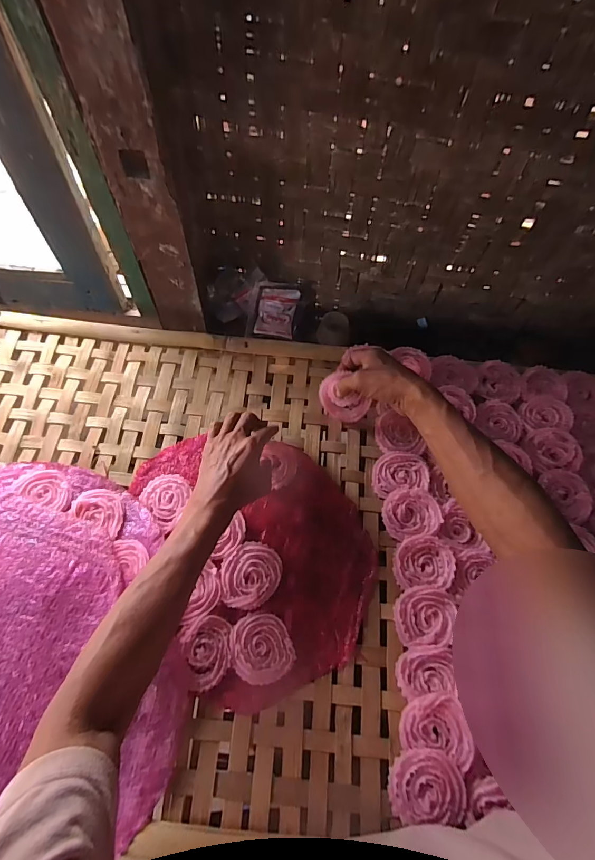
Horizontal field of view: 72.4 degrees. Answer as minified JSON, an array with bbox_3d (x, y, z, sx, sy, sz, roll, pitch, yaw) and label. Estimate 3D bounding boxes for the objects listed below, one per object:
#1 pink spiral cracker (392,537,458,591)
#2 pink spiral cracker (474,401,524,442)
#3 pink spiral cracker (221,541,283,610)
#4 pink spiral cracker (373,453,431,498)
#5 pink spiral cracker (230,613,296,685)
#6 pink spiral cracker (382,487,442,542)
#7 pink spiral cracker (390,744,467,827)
[{"bbox_3d":[0.160,0.166,0.513,0.073,0.012,0.062,4,64,-1],"label":"pink spiral cracker"},{"bbox_3d":[0.303,-0.014,0.609,0.065,0.008,0.068,1,64,-2],"label":"pink spiral cracker"},{"bbox_3d":[-0.058,0.180,0.503,0.071,0.007,0.079,41,69,16],"label":"pink spiral cracker"},{"bbox_3d":[0.143,0.059,0.567,0.075,0.012,0.062,-6,64,-5],"label":"pink spiral cracker"},{"bbox_3d":[-0.043,0.251,0.470,0.067,0.005,0.072,1,64,-2],"label":"pink spiral cracker"},{"bbox_3d":[0.151,0.110,0.540,0.071,0.013,0.064,-7,64,-6],"label":"pink spiral cracker"},{"bbox_3d":[0.133,0.363,0.415,0.073,0.010,0.061,3,63,0],"label":"pink spiral cracker"}]

